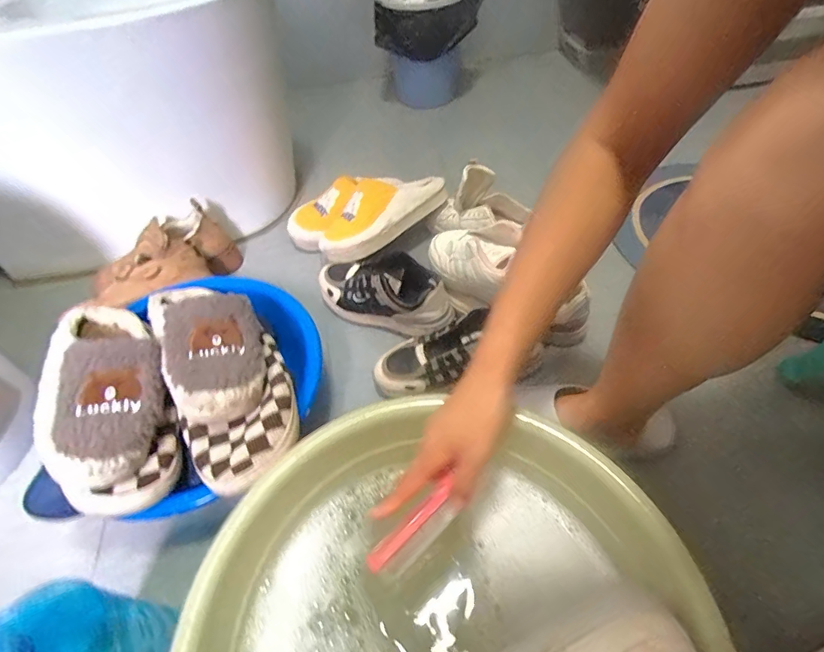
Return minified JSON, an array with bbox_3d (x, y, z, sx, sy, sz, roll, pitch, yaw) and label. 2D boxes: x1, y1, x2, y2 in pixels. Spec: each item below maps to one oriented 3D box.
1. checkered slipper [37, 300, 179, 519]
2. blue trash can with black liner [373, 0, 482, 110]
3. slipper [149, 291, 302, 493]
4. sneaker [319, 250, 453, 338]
[{"bbox_3d":[-0.343,0.071,0.505,0.124,0.087,0.269,-25,53,-15],"label":"checkered slipper"},{"bbox_3d":[0.043,-0.690,1.084,0.251,0.239,0.210,-5,50,1],"label":"blue trash can with black liner"},{"bbox_3d":[-0.229,0.032,0.523,0.121,0.067,0.314,-24,53,-14],"label":"slipper"},{"bbox_3d":[-0.045,-0.055,0.716,0.224,0.093,0.098,15,53,17],"label":"sneaker"}]

